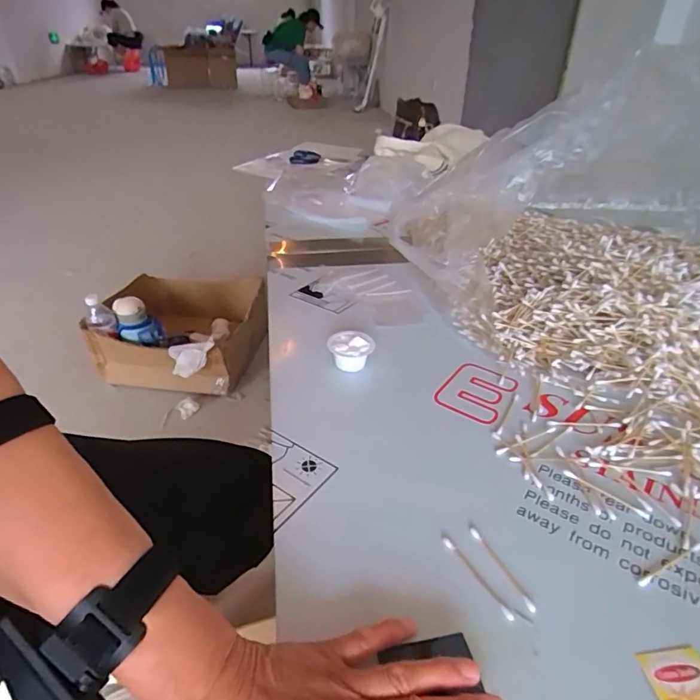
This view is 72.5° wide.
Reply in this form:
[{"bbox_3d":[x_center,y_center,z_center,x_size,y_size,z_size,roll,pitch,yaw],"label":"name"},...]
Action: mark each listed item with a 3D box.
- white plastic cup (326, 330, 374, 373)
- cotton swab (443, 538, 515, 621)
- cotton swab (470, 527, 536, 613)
[{"bbox_3d":[0.001,0.002,0.568,0.055,0.035,0.050,-1,33,-2],"label":"white plastic cup"},{"bbox_3d":[0.093,0.166,0.350,0.007,0.004,0.070,-21,39,-24],"label":"cotton swab"},{"bbox_3d":[0.113,0.161,0.356,0.007,0.004,0.071,-16,38,-19],"label":"cotton swab"}]

